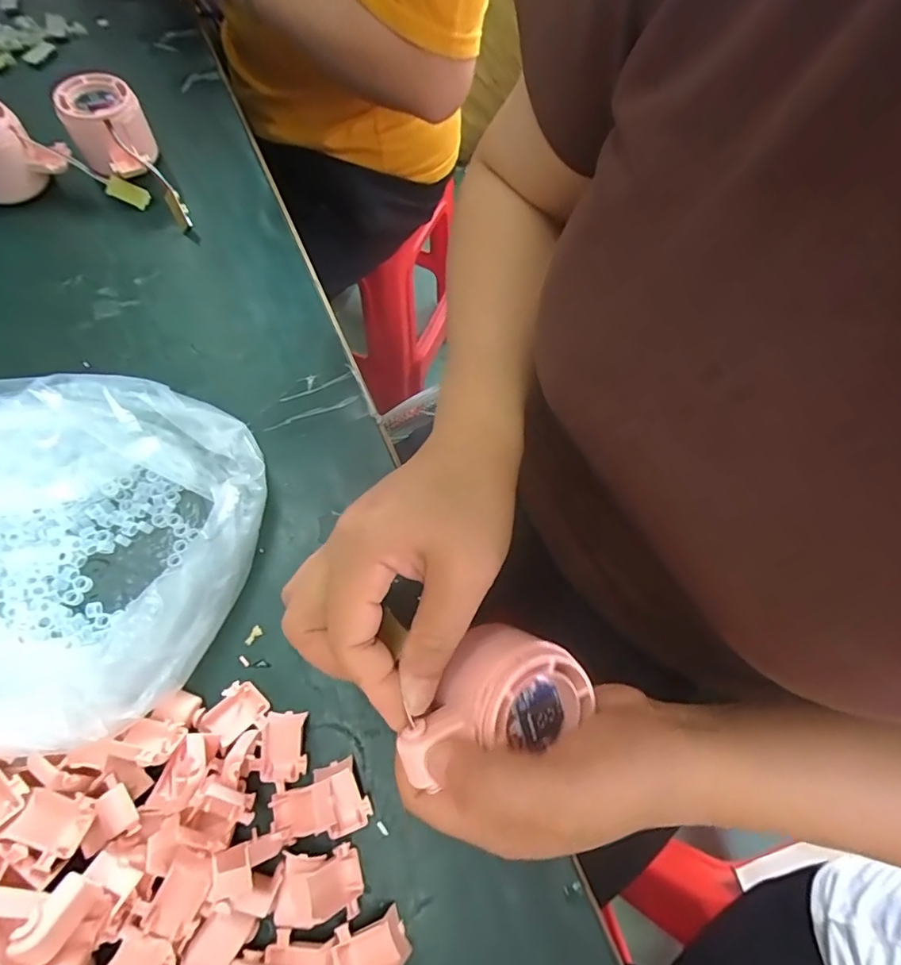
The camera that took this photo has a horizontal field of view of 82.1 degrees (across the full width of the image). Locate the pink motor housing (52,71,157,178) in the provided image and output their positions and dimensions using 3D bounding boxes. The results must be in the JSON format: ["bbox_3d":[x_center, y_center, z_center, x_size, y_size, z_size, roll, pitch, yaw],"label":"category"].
[{"bbox_3d":[-0.260,-0.269,0.400,0.057,0.049,0.074,-27,70,-17],"label":"pink motor housing"}]

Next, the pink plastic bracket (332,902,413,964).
[{"bbox_3d":[-0.037,0.220,0.243,0.034,0.008,0.027,-20,69,-14],"label":"pink plastic bracket"}]

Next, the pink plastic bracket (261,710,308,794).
[{"bbox_3d":[-0.087,0.140,0.272,0.022,0.010,0.037,0,65,-6],"label":"pink plastic bracket"}]

